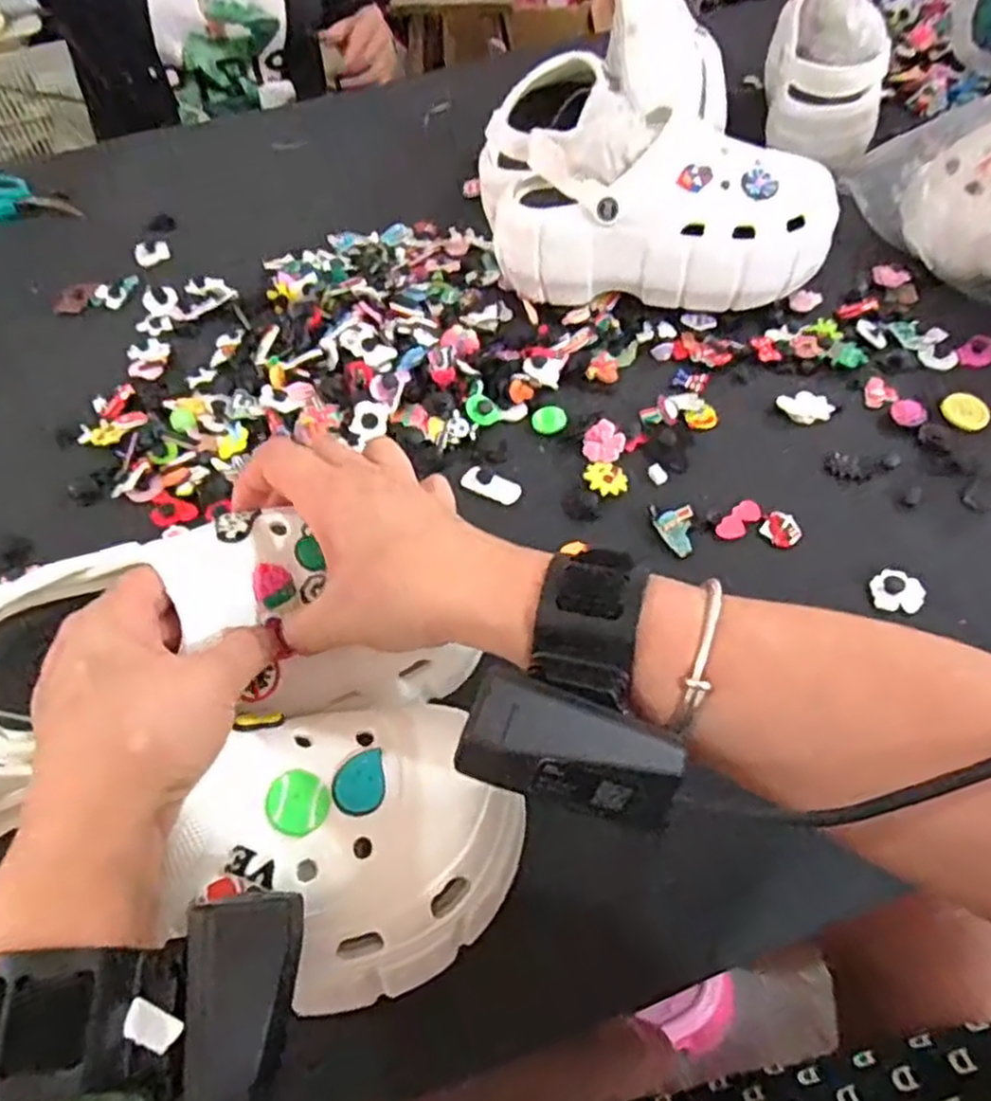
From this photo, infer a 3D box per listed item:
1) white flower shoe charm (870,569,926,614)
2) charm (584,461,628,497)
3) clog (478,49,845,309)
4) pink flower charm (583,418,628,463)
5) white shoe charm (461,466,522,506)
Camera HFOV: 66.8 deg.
[{"bbox_3d":[0.228,0.024,0.427,0.028,0.007,0.025,33,62,26],"label":"white flower shoe charm"},{"bbox_3d":[0.072,-0.047,0.495,0.026,0.006,0.026,-2,53,3],"label":"charm"},{"bbox_3d":[0.124,-0.256,0.571,0.253,0.117,0.106,13,55,14],"label":"clog"},{"bbox_3d":[0.073,-0.072,0.510,0.029,0.009,0.028,-43,72,0],"label":"pink flower charm"},{"bbox_3d":[-0.003,-0.043,0.501,0.041,0.004,0.018,22,58,20],"label":"white shoe charm"}]

